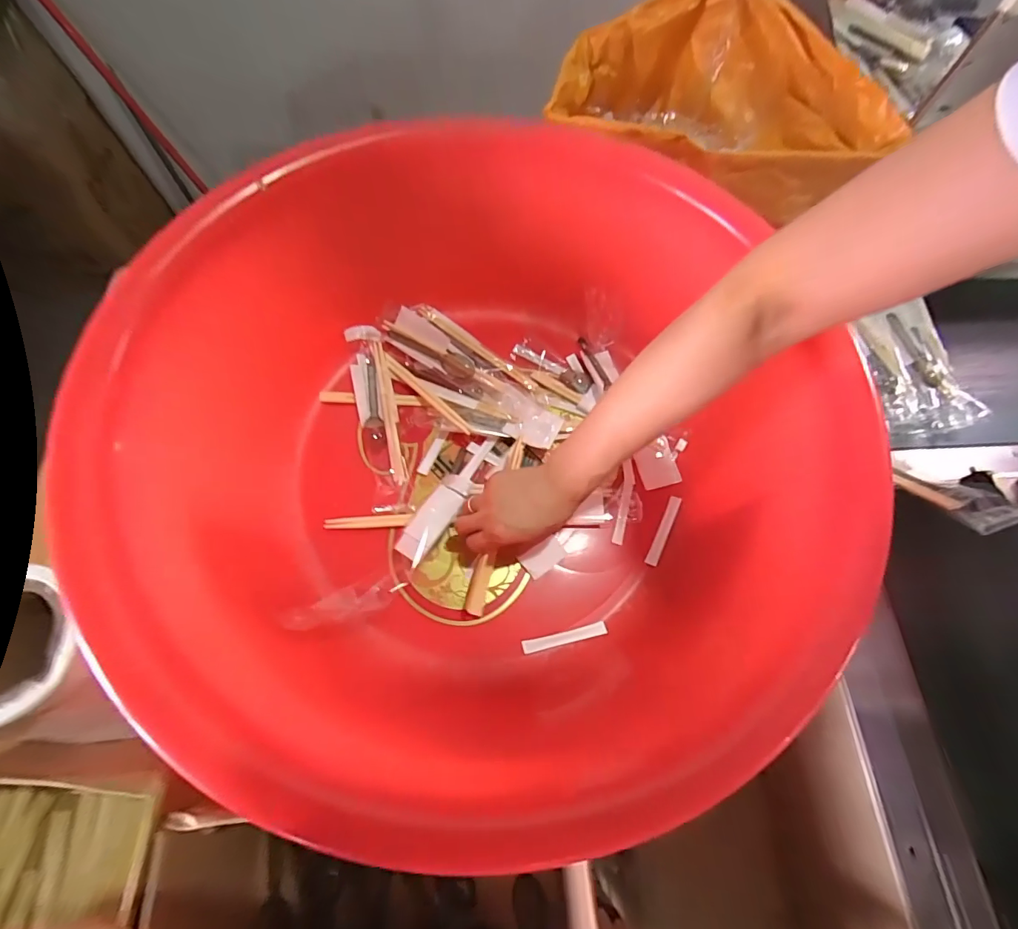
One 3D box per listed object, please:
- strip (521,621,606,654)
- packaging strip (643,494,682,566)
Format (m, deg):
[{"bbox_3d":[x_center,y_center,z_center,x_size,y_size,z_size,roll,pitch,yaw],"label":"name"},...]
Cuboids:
[{"bbox_3d":[0.059,0.183,0.468,0.090,0.004,0.013,-11,69,-7],"label":"strip"},{"bbox_3d":[0.180,0.077,0.518,0.012,0.009,0.089,27,69,8],"label":"packaging strip"}]

